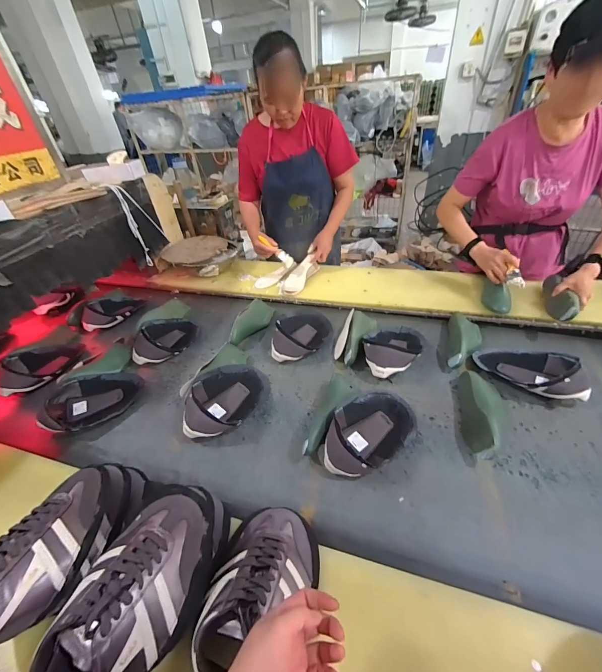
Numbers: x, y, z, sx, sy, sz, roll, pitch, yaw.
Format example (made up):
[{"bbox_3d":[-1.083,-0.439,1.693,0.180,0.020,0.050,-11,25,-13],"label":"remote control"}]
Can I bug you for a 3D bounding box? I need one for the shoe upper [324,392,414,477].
[{"bbox_3d":[0.163,0.211,0.686,0.259,0.089,0.143,-30,48,-26],"label":"shoe upper"}]

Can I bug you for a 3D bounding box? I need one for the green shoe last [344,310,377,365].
[{"bbox_3d":[0.196,-0.006,0.952,0.081,0.068,0.236,7,43,13],"label":"green shoe last"}]

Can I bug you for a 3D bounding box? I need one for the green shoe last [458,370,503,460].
[{"bbox_3d":[0.437,0.180,0.710,0.088,0.080,0.251,9,44,15],"label":"green shoe last"}]

